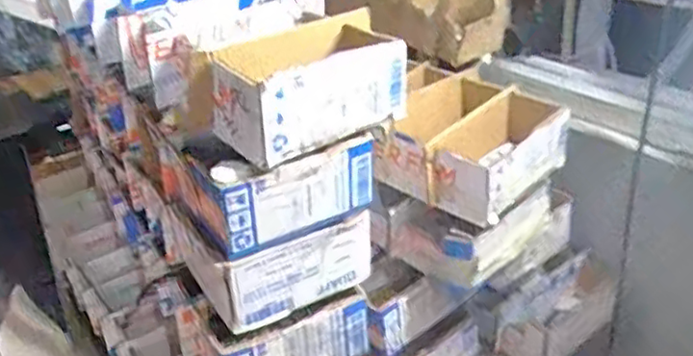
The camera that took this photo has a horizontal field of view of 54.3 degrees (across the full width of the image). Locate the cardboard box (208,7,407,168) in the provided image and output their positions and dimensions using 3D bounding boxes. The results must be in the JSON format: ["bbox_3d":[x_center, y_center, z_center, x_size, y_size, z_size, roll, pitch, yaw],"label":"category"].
[{"bbox_3d":[-0.030,-0.087,0.601,0.181,0.072,0.106,-24,36,-29],"label":"cardboard box"}]

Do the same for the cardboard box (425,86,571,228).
[{"bbox_3d":[0.177,-0.033,0.767,0.195,0.077,0.095,-29,39,-34],"label":"cardboard box"}]

